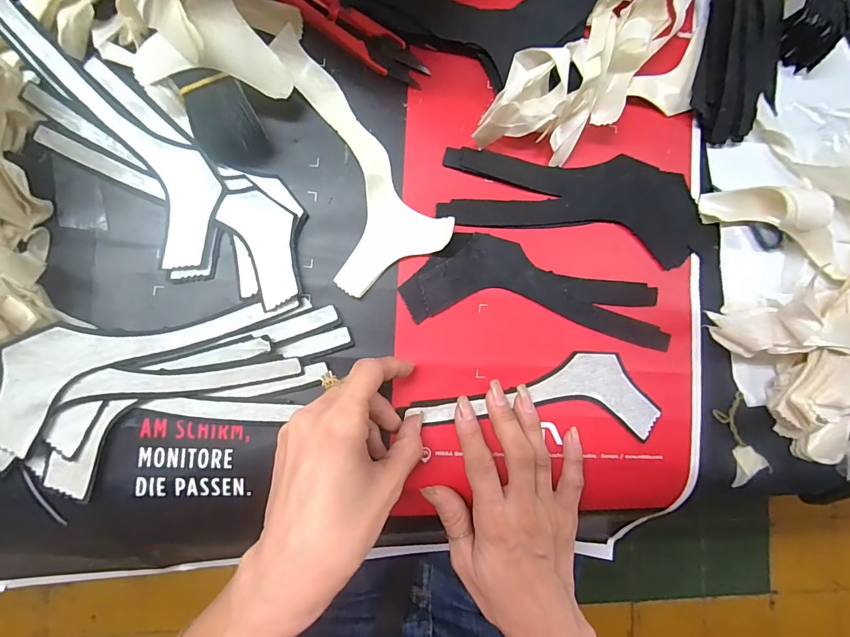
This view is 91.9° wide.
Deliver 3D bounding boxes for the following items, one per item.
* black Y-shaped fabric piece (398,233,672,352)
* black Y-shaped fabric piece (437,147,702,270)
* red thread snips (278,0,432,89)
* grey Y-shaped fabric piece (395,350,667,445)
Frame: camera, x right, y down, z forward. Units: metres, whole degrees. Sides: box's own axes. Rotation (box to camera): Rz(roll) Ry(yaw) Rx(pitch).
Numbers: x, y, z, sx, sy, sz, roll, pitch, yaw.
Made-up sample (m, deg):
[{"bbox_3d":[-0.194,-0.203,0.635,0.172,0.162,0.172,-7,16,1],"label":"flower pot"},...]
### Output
[{"bbox_3d":[0.085,-0.016,0.297,0.193,0.004,0.066,13,87,-7],"label":"black Y-shaped fabric piece"},{"bbox_3d":[0.111,-0.089,0.304,0.195,0.004,0.069,8,88,-7],"label":"black Y-shaped fabric piece"},{"bbox_3d":[-0.052,-0.200,0.285,0.114,0.008,0.029,26,85,-6],"label":"red thread snips"},{"bbox_3d":[0.079,0.050,0.293,0.180,0.005,0.059,6,84,-5],"label":"grey Y-shaped fabric piece"}]

